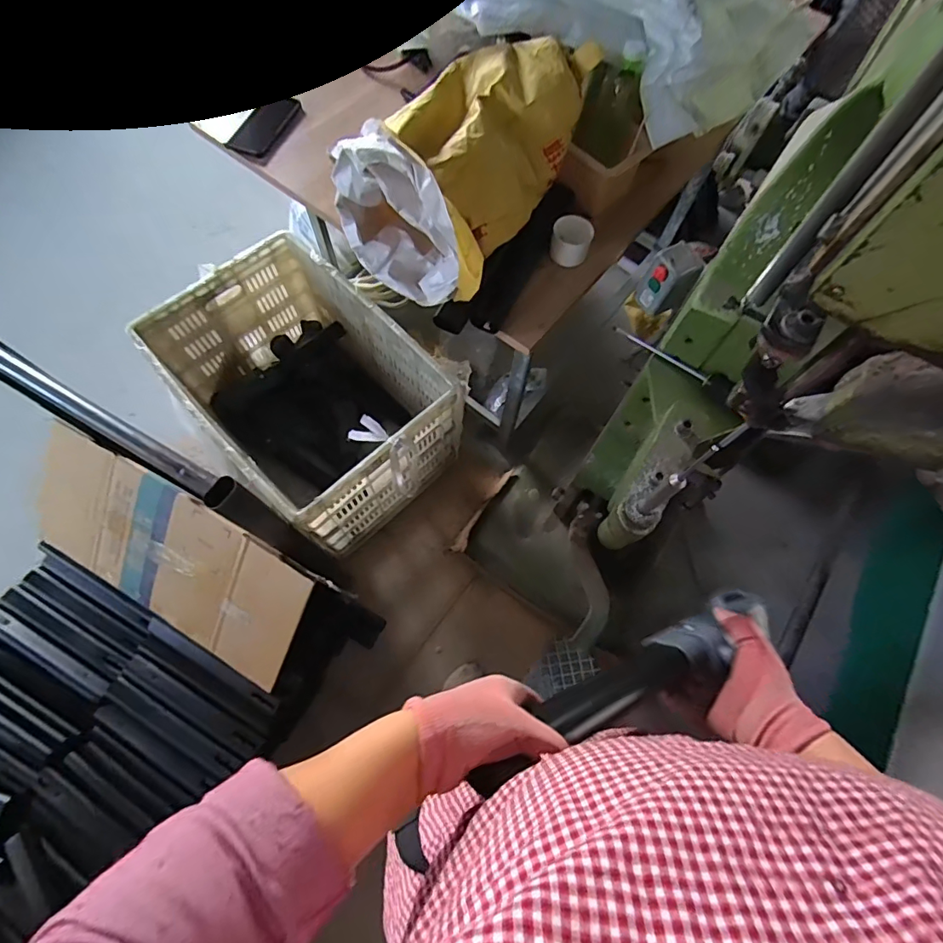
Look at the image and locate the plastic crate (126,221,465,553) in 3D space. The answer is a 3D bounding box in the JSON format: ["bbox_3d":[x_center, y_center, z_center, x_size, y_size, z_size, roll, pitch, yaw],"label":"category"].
[{"bbox_3d":[-0.423,-0.192,1.301,0.469,0.412,0.685,-41,76,-16],"label":"plastic crate"}]

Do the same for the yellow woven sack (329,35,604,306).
[{"bbox_3d":[-0.013,-0.446,0.705,0.222,0.186,0.339,30,71,9],"label":"yellow woven sack"}]

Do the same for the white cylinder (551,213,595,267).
[{"bbox_3d":[0.165,-0.382,0.803,0.065,0.053,0.052,17,69,4],"label":"white cylinder"}]

